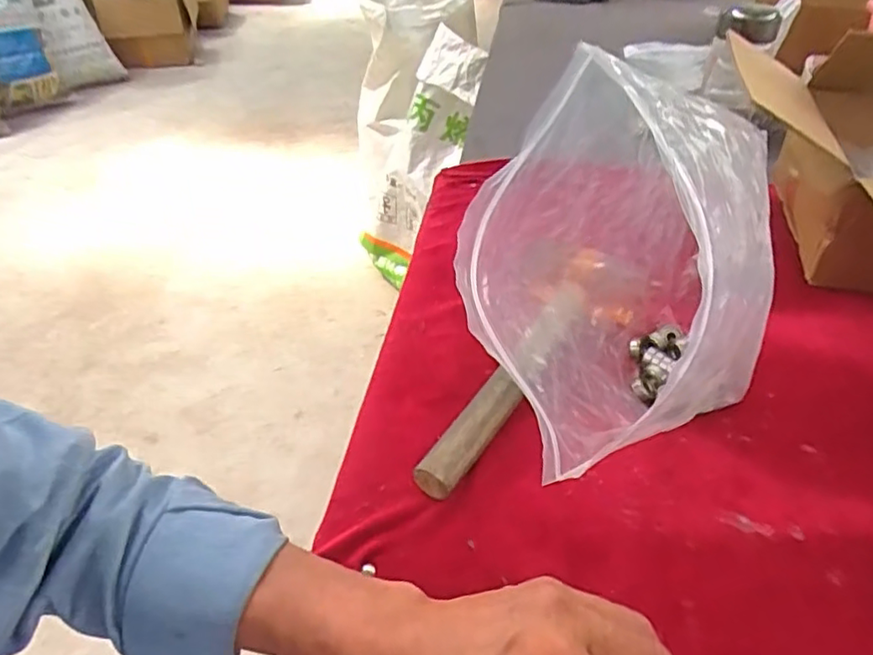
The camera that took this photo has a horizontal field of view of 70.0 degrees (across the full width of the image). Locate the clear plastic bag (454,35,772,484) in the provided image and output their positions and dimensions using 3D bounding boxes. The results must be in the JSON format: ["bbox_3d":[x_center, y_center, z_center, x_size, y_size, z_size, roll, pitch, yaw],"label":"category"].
[{"bbox_3d":[0.131,-0.026,0.387,0.241,0.256,0.131,-30,48,-32],"label":"clear plastic bag"}]

